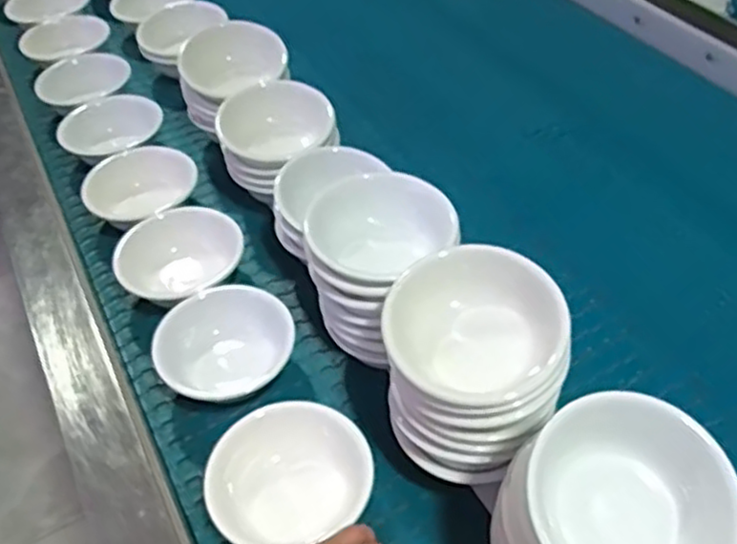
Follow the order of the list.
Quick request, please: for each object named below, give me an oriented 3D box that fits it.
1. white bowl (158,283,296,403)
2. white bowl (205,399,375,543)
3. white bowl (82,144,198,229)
[{"bbox_3d":[-0.116,0.065,0.587,0.103,0.054,0.107,-2,47,2],"label":"white bowl"},{"bbox_3d":[-0.057,0.148,0.513,0.117,0.044,0.097,-14,48,-8],"label":"white bowl"},{"bbox_3d":[-0.231,-0.077,0.736,0.115,0.044,0.122,-15,46,-19],"label":"white bowl"}]

